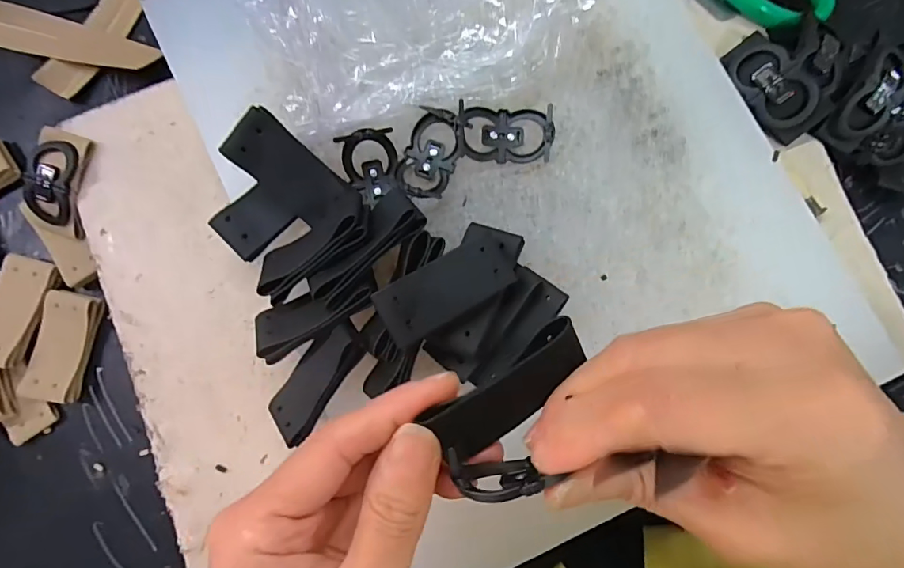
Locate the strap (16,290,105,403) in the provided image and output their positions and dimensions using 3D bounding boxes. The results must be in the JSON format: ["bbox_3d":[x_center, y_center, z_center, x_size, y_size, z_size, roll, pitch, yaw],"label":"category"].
[{"bbox_3d":[-0.230,0.037,0.278,0.031,0.013,0.064,15,86,3],"label":"strap"}]

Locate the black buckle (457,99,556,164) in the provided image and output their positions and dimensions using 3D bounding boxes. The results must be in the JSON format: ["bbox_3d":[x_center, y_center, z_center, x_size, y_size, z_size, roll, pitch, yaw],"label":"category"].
[{"bbox_3d":[0.027,-0.075,0.235,0.046,0.013,0.026,4,84,3],"label":"black buckle"}]

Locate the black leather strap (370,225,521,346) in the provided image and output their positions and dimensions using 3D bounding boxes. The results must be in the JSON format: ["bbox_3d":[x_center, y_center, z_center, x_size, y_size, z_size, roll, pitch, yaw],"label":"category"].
[{"bbox_3d":[0.002,-0.002,0.208,0.071,0.008,0.028,-33,83,-17],"label":"black leather strap"}]

